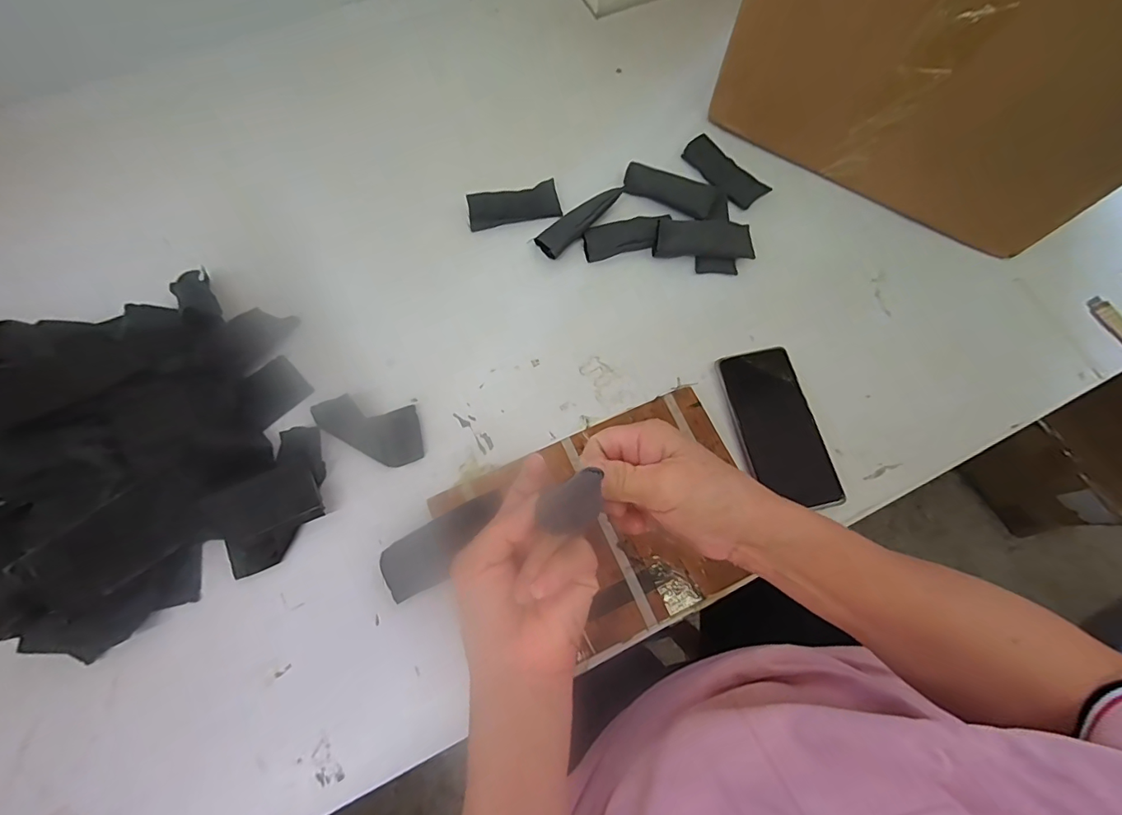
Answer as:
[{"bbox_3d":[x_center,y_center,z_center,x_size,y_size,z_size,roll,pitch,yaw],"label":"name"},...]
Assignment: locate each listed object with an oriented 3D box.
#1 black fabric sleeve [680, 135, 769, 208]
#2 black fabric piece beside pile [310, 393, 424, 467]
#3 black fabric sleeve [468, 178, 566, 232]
[{"bbox_3d":[0.189,-0.275,0.562,0.041,0.011,0.103,-40,75,-12],"label":"black fabric sleeve"},{"bbox_3d":[-0.181,0.014,0.458,0.112,0.028,0.054,22,73,8],"label":"black fabric piece beside pile"},{"bbox_3d":[-0.052,-0.227,0.540,0.102,0.031,0.033,-14,72,-5],"label":"black fabric sleeve"}]

